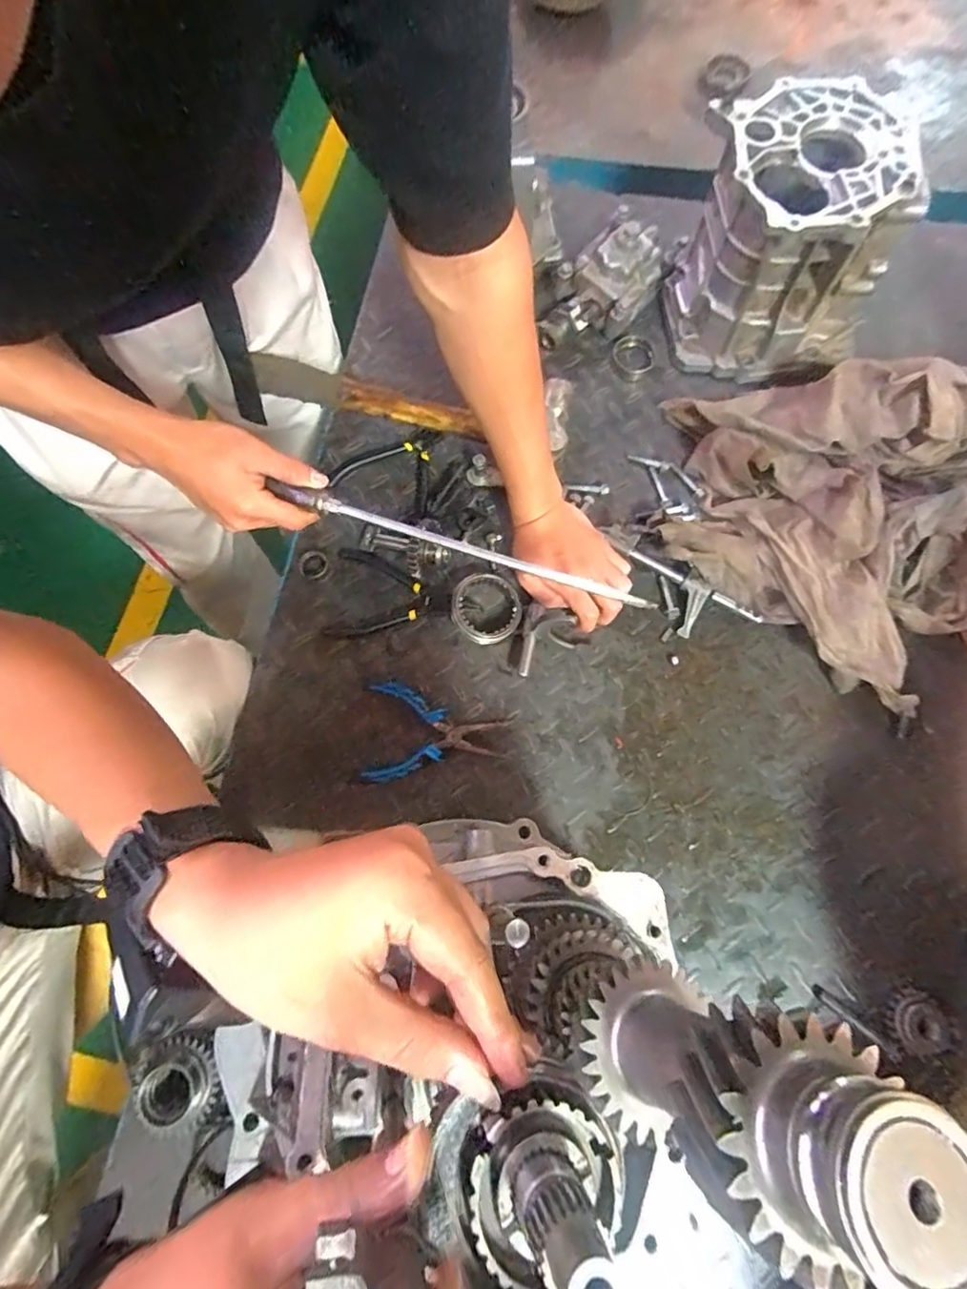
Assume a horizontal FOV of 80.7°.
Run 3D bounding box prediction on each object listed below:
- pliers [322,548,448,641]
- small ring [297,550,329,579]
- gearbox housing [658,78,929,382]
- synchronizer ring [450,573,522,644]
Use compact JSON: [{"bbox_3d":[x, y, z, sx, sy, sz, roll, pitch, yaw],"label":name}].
[{"bbox_3d":[-0.101,-0.049,0.596,0.120,0.013,0.095,7,75,3],"label":"pliers"},{"bbox_3d":[-0.180,-0.085,0.600,0.029,0.007,0.029,0,74,1],"label":"small ring"},{"bbox_3d":[0.319,-0.431,0.615,0.200,0.183,0.195,6,75,3],"label":"gearbox housing"},{"bbox_3d":[0.003,-0.037,0.578,0.072,0.015,0.070,0,89,-16],"label":"synchronizer ring"}]

